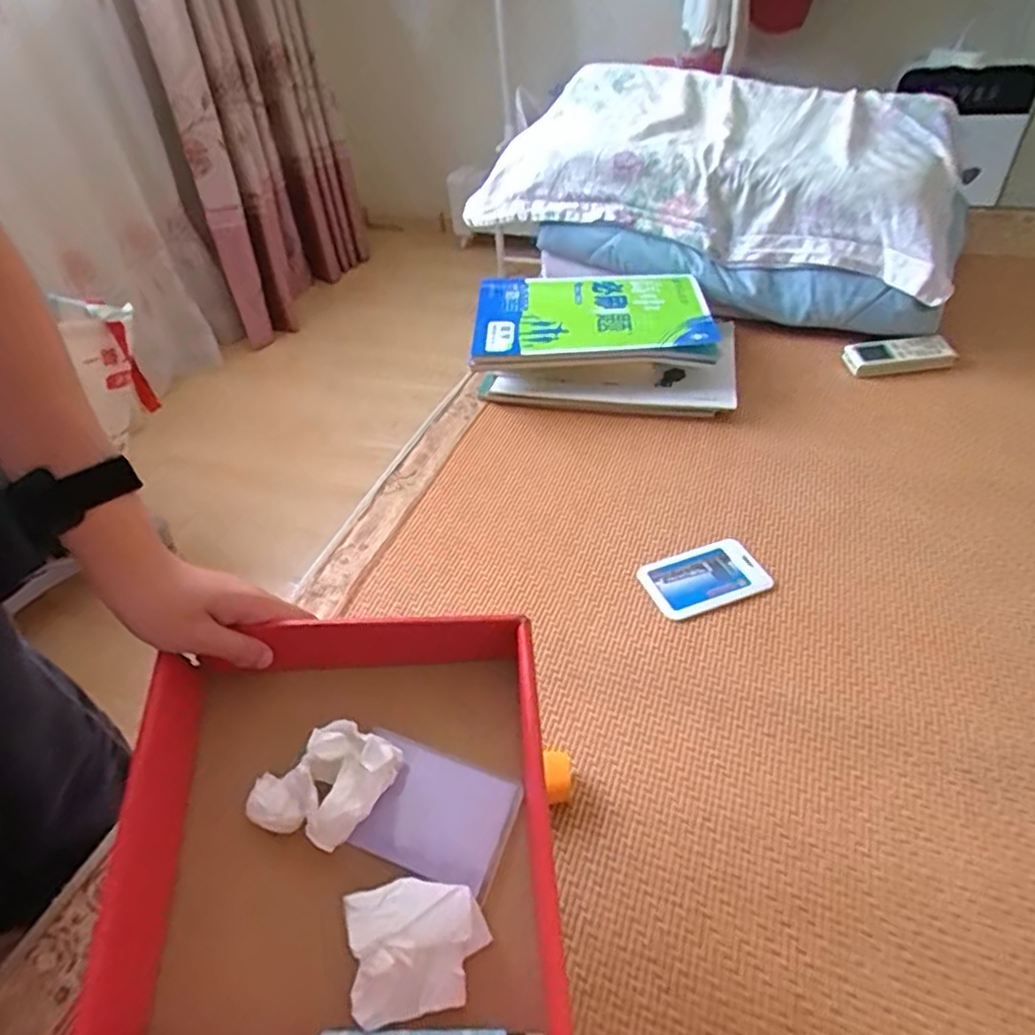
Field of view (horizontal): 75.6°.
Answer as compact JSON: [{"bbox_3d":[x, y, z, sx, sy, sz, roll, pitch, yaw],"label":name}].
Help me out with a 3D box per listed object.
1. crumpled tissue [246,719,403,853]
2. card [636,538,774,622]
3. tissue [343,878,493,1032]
[{"bbox_3d":[-0.109,0.144,0.371,0.065,0.030,0.063,15,46,21],"label":"crumpled tissue"},{"bbox_3d":[0.174,0.055,0.616,0.110,0.006,0.067,-17,45,-14],"label":"card"},{"bbox_3d":[-0.050,0.216,0.337,0.066,0.025,0.055,-12,43,-7],"label":"tissue"}]

